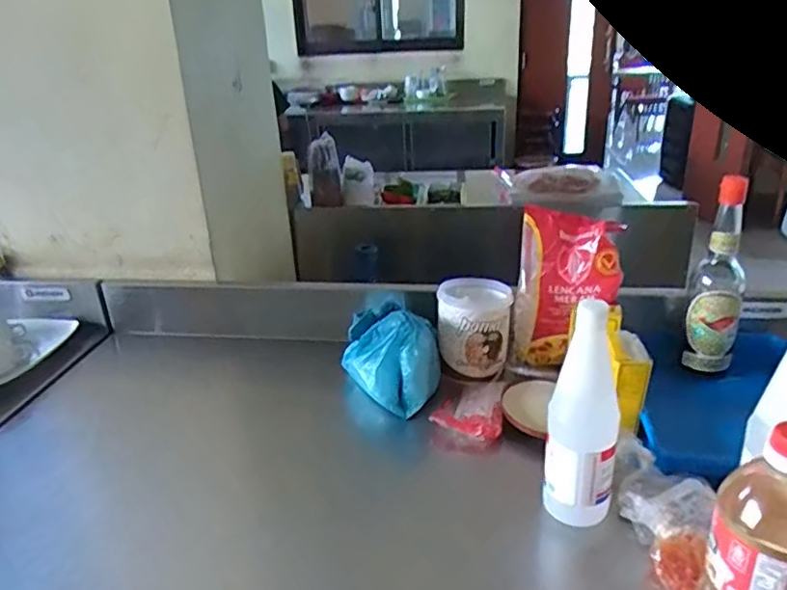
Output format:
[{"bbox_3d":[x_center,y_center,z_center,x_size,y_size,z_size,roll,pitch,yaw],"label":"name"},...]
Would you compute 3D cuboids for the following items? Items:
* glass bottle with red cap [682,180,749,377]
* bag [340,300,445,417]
[{"bbox_3d":[0.459,-0.024,0.862,0.068,0.270,0.058,11,28,28],"label":"glass bottle with red cap"},{"bbox_3d":[0.000,0.085,0.891,0.102,0.120,0.134,-22,30,-35],"label":"bag"}]

